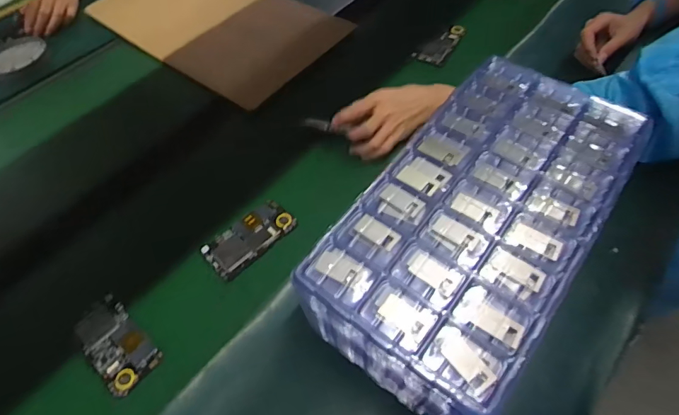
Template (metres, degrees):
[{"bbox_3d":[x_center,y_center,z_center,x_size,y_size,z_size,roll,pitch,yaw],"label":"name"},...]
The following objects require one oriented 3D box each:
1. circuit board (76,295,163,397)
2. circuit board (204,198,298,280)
[{"bbox_3d":[-0.269,0.160,0.533,0.119,0.010,0.061,37,64,25],"label":"circuit board"},{"bbox_3d":[-0.123,0.040,0.610,0.122,0.010,0.060,-39,62,-22],"label":"circuit board"}]

